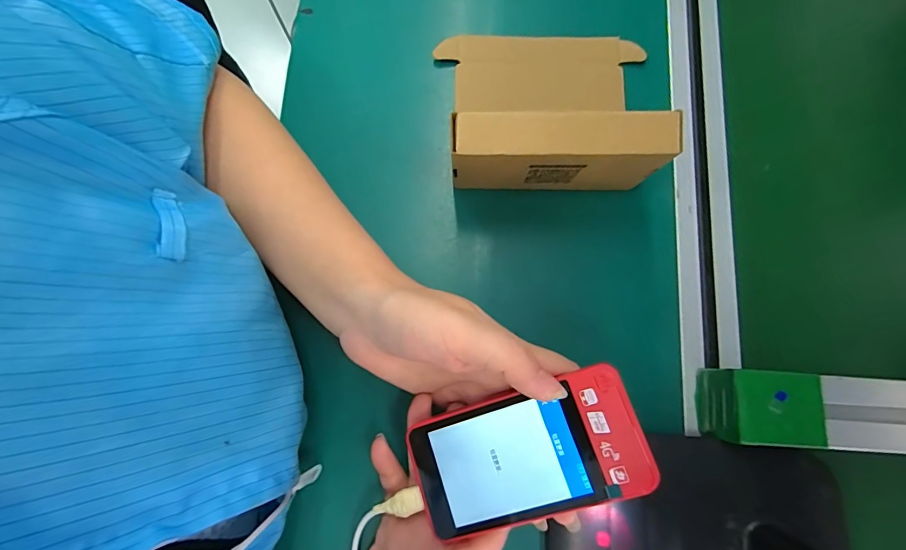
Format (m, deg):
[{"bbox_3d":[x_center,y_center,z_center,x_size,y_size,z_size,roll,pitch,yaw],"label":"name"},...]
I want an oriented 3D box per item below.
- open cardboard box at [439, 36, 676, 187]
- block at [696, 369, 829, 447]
[{"bbox_3d":[0.065,-0.127,0.290,0.150,0.081,0.136,0,78,2],"label":"open cardboard box"},{"bbox_3d":[0.182,0.079,0.263,0.053,0.042,0.040,2,78,2],"label":"block"}]

